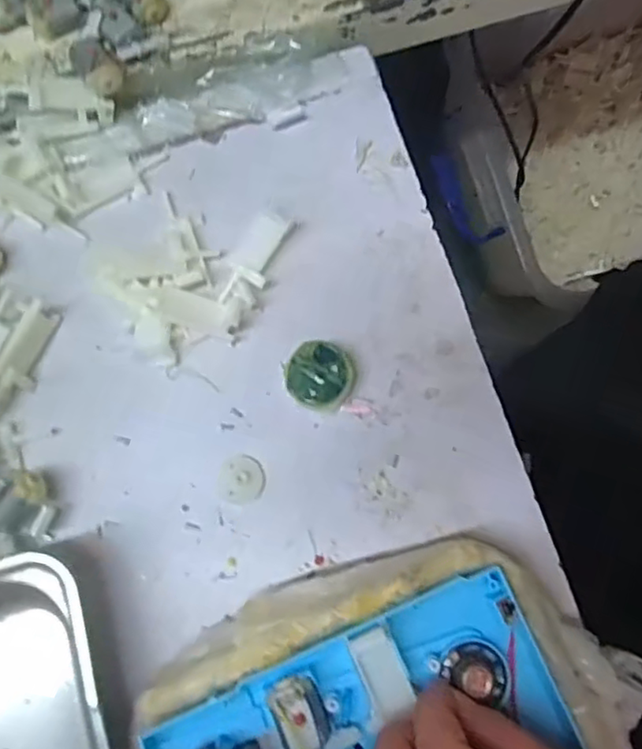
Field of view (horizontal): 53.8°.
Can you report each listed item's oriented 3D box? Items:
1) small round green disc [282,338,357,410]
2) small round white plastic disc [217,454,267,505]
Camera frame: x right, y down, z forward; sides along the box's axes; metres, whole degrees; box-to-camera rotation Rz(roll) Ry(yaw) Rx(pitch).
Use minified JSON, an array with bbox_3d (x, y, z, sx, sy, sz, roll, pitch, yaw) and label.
[{"bbox_3d":[0.000,0.000,0.318,0.033,0.018,0.035,0,79,-1],"label":"small round green disc"},{"bbox_3d":[-0.040,0.052,0.313,0.022,0.009,0.023,0,79,-1],"label":"small round white plastic disc"}]

